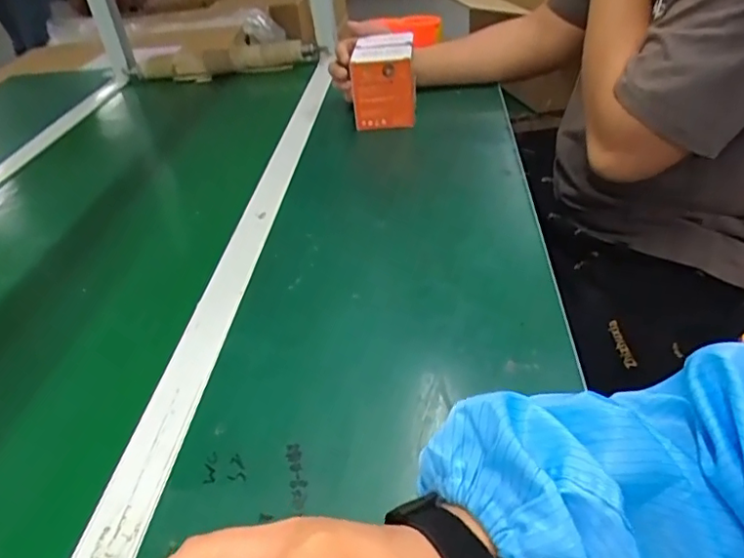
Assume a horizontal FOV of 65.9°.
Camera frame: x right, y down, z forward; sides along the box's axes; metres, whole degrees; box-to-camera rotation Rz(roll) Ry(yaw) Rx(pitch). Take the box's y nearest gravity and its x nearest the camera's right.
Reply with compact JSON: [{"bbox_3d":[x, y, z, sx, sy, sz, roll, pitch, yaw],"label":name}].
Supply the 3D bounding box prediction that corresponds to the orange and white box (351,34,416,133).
[{"bbox_3d":[0.019,-0.298,0.879,0.090,0.106,0.101,-3,36,5],"label":"orange and white box"}]

